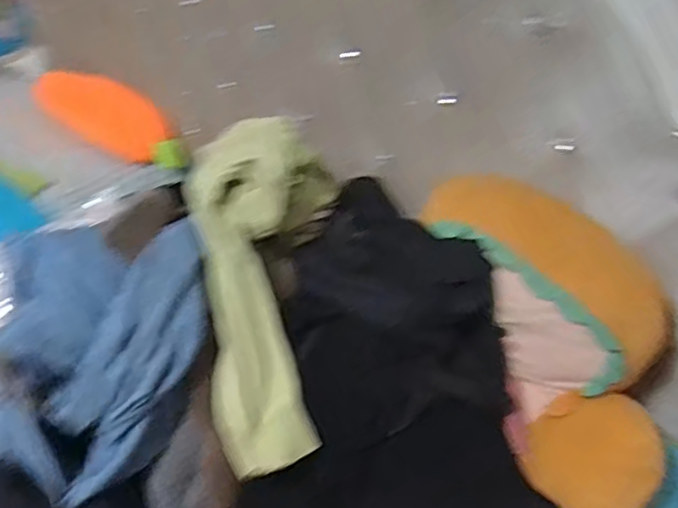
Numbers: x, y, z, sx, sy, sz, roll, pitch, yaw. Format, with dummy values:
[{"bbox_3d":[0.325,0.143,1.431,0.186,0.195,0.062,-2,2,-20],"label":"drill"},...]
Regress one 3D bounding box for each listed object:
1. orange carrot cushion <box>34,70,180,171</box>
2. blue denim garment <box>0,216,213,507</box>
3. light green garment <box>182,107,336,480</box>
[{"bbox_3d":[-0.545,-0.329,1.541,0.426,0.159,0.100,26,47,24],"label":"orange carrot cushion"},{"bbox_3d":[-0.303,0.115,0.812,0.265,0.188,0.311,10,43,8],"label":"blue denim garment"},{"bbox_3d":[-0.097,0.042,0.860,0.199,0.119,0.476,-2,66,-5],"label":"light green garment"}]

